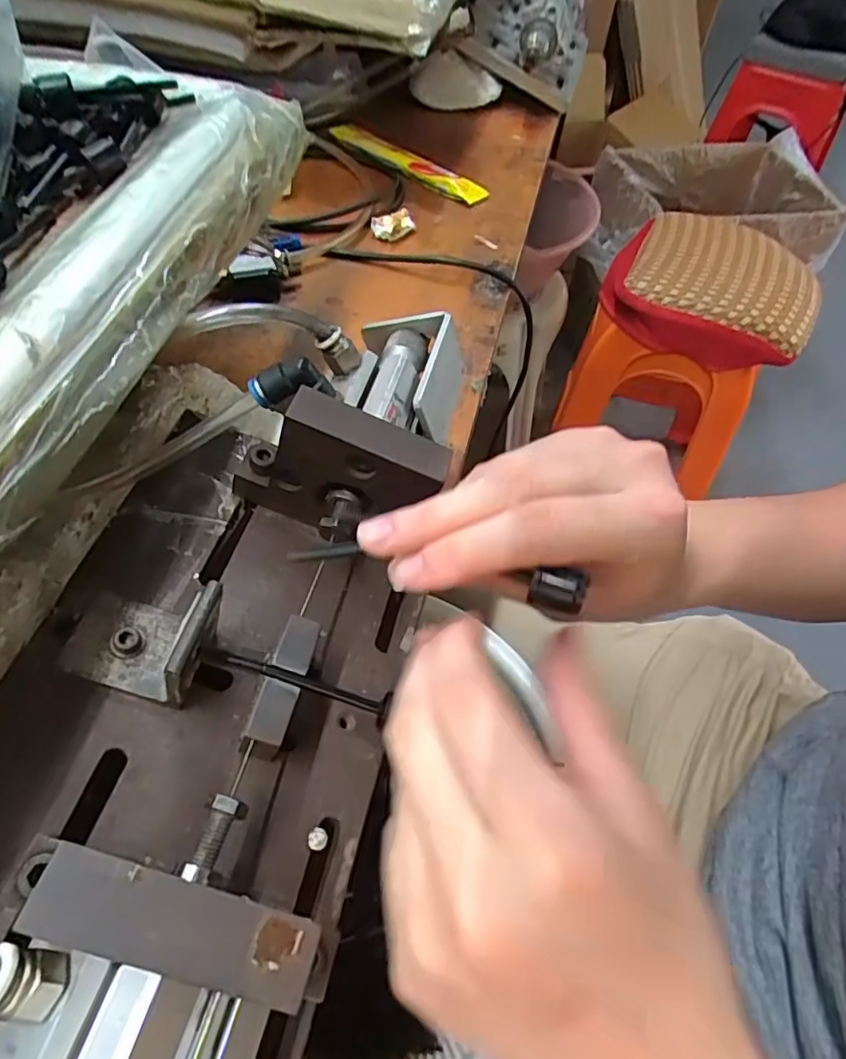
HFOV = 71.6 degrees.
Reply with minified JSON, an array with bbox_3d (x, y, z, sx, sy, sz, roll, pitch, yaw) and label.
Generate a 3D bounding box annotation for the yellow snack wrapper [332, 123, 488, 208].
[{"bbox_3d":[-0.020,-0.396,0.626,0.221,0.010,0.034,38,61,22],"label":"yellow snack wrapper"}]

